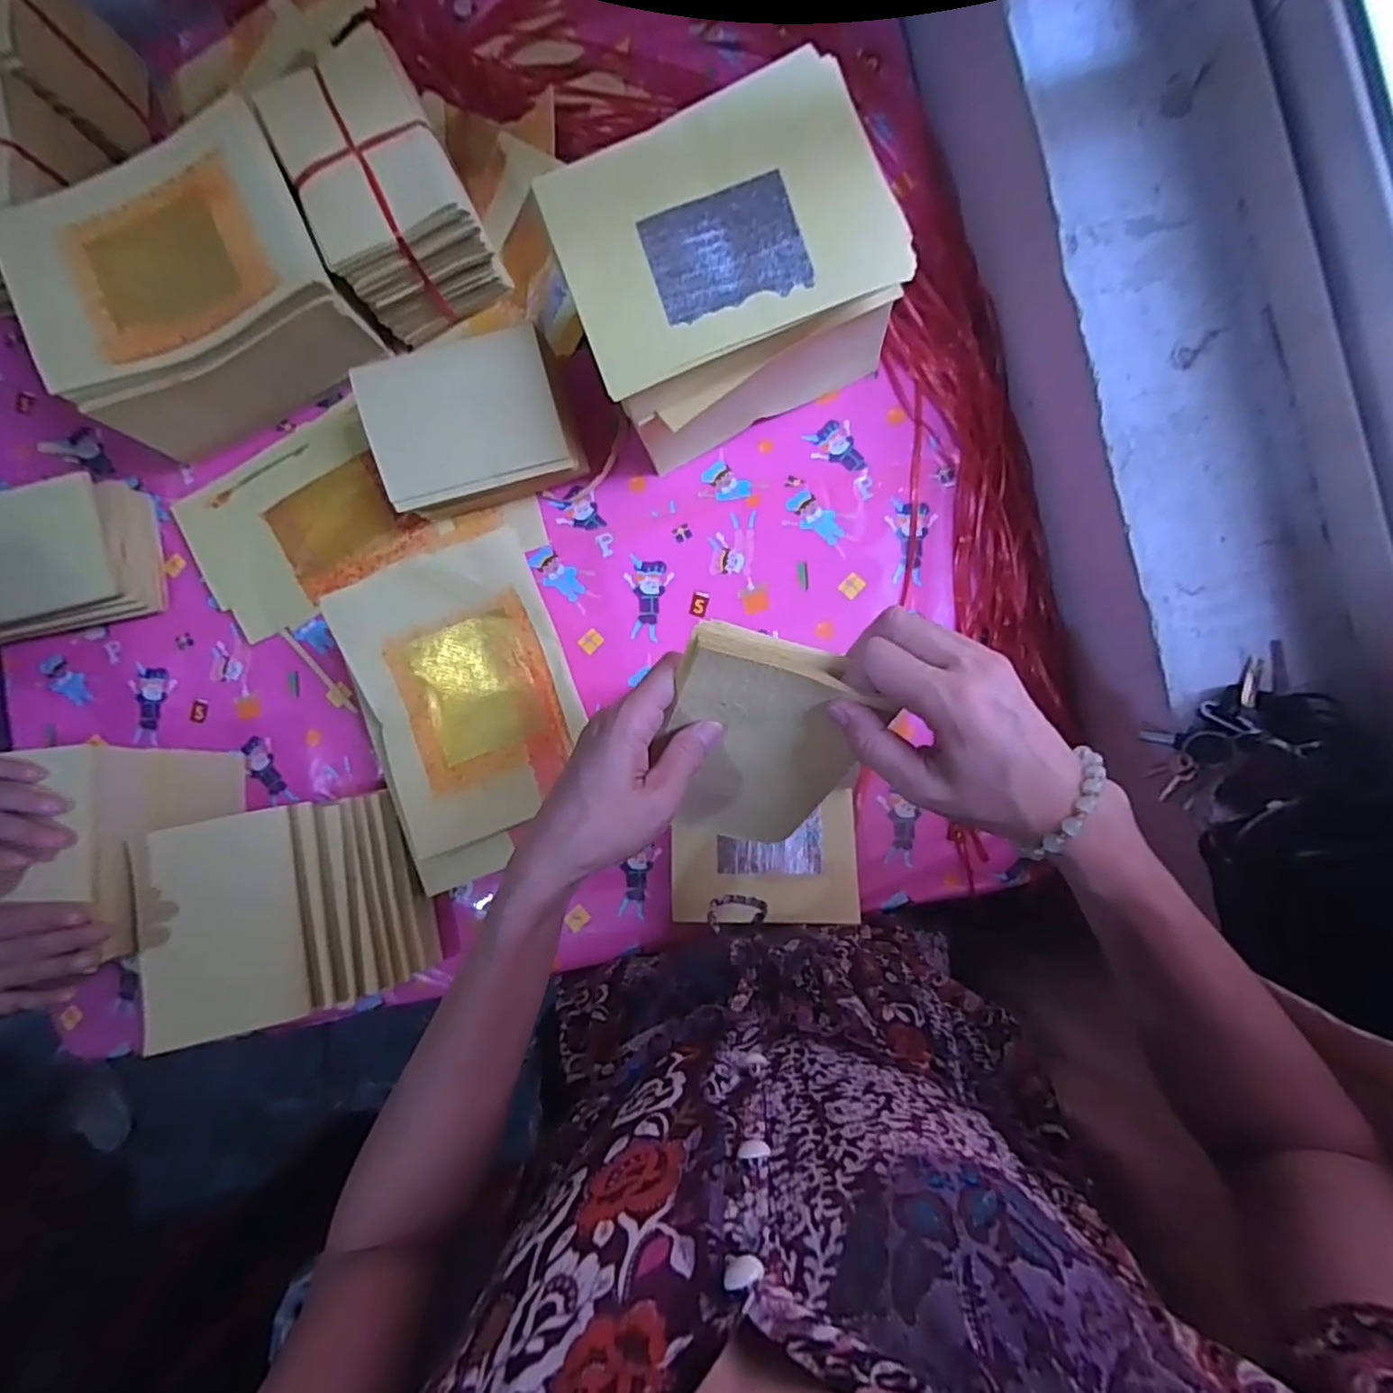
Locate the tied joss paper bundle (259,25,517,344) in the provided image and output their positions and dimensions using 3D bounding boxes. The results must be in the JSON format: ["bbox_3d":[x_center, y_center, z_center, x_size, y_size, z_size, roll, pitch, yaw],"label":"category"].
[{"bbox_3d":[-0.271,-0.441,0.590,0.120,0.123,0.167,-25,89,1],"label":"tied joss paper bundle"}]

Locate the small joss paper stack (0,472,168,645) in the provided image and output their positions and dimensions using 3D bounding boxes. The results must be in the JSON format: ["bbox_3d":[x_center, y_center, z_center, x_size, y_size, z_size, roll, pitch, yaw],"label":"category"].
[{"bbox_3d":[-0.618,-0.129,0.630,0.169,0.068,0.124,-13,89,2],"label":"small joss paper stack"}]

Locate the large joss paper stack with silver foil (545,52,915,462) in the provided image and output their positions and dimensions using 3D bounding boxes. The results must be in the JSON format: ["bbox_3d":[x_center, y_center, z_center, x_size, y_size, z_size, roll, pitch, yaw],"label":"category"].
[{"bbox_3d":[0.021,-0.334,0.548,0.233,0.175,0.167,-26,89,1],"label":"large joss paper stack with silver foil"}]

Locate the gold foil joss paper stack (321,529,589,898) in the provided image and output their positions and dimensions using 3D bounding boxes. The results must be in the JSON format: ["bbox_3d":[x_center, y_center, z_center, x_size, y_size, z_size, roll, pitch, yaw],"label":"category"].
[{"bbox_3d":[-0.185,0.012,0.541,0.166,0.021,0.253,-19,89,1],"label":"gold foil joss paper stack"}]

